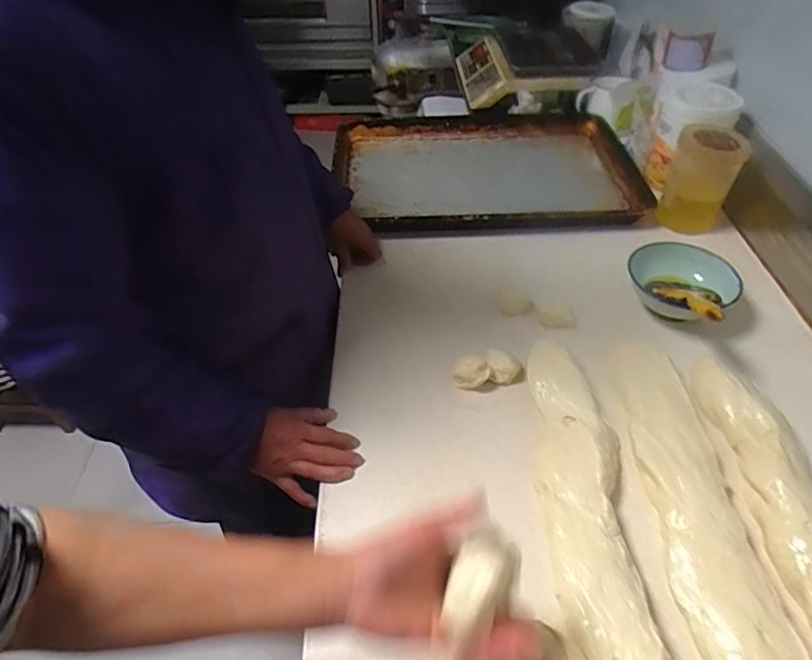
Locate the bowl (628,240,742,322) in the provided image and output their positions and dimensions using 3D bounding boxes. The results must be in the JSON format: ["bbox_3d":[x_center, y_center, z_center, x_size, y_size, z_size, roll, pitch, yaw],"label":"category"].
[{"bbox_3d":[0.429,-0.070,0.882,0.157,0.067,0.157,-1,45,1],"label":"bowl"}]

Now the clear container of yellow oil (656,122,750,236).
[{"bbox_3d":[0.525,-0.268,0.996,0.110,0.160,0.092,24,51,24],"label":"clear container of yellow oil"}]

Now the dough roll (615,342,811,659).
[{"bbox_3d":[0.323,0.246,0.575,0.112,0.046,0.621,-1,45,1],"label":"dough roll"}]

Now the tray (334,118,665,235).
[{"bbox_3d":[0.164,-0.338,1.160,0.611,0.046,0.444,-7,45,-4],"label":"tray"}]

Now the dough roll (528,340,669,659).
[{"bbox_3d":[0.206,0.267,0.557,0.109,0.049,0.663,-1,45,2],"label":"dough roll"}]

